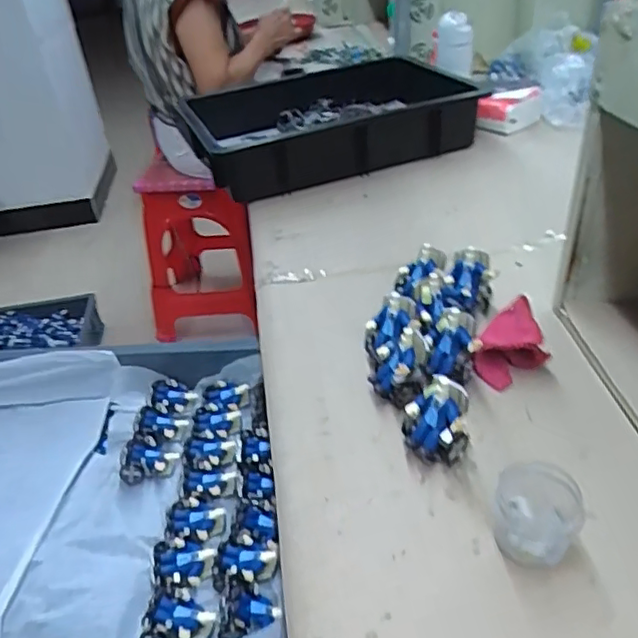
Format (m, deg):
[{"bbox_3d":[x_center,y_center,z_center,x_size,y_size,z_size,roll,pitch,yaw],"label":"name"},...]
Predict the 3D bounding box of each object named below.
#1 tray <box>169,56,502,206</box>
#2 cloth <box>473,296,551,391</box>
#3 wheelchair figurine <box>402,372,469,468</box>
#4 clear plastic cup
[{"bbox_3d":[0.029,-0.345,1.019,0.476,0.084,0.334,-14,36,-12],"label":"tray"},{"bbox_3d":[0.167,0.019,0.536,0.072,0.041,0.071,-20,38,-19],"label":"cloth"},{"bbox_3d":[0.089,0.078,0.457,0.049,0.059,0.044,3,36,13],"label":"wheelchair figurine"},{"bbox_3d":[0.141,0.128,0.389,0.050,0.050,0.045,5,37,15],"label":"clear plastic cup"}]

